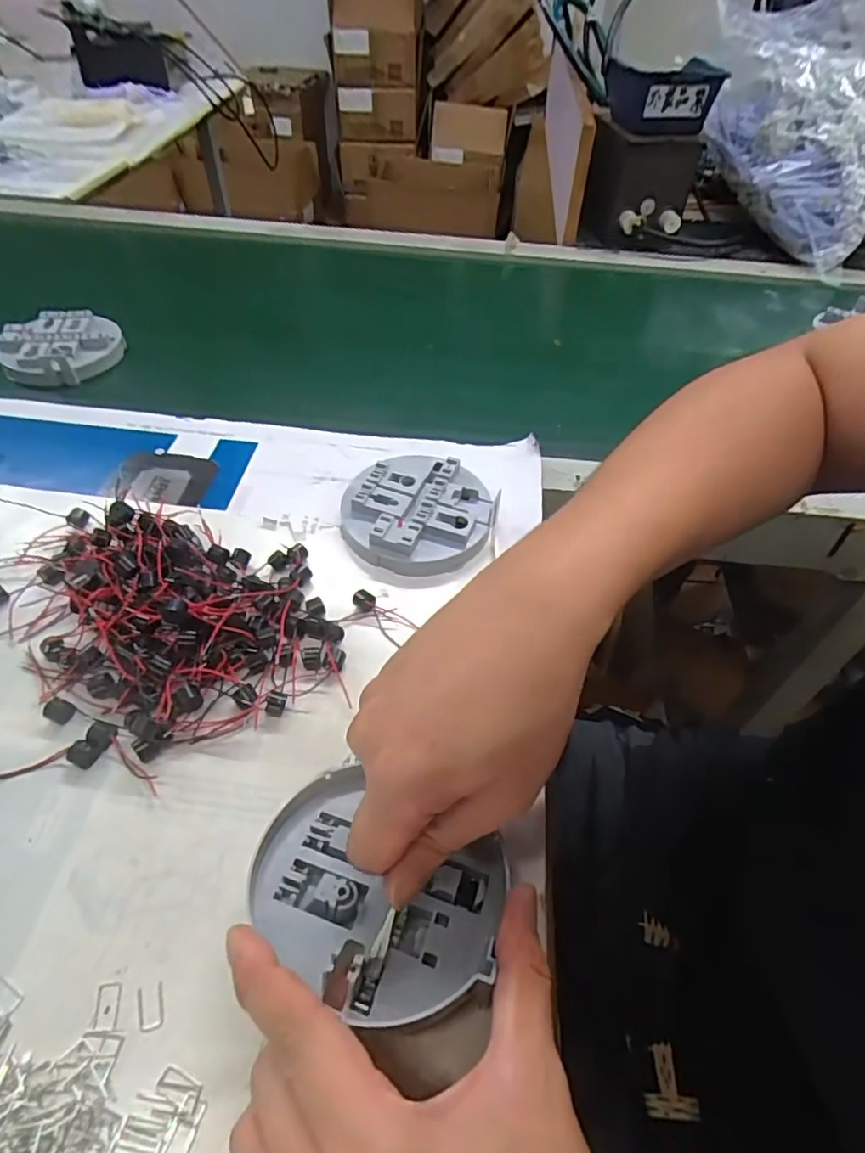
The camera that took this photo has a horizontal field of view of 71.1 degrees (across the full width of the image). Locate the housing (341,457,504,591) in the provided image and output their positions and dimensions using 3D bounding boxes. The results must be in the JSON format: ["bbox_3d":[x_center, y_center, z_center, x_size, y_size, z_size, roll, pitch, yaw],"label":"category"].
[{"bbox_3d":[-0.010,-0.041,0.410,0.092,0.023,0.099,2,49,-2],"label":"housing"}]

